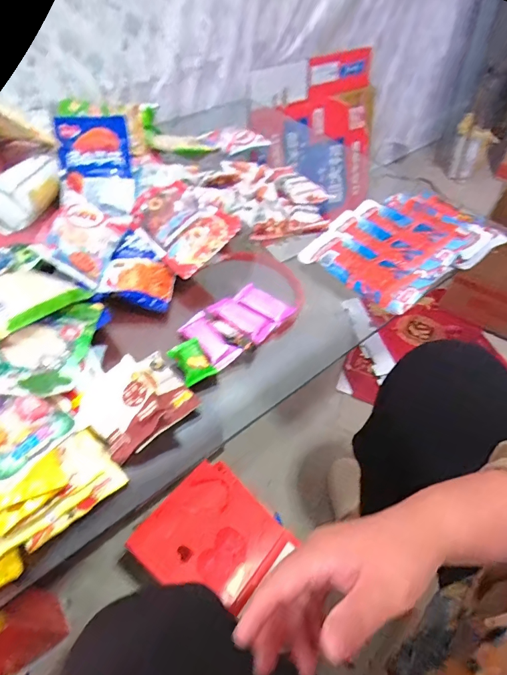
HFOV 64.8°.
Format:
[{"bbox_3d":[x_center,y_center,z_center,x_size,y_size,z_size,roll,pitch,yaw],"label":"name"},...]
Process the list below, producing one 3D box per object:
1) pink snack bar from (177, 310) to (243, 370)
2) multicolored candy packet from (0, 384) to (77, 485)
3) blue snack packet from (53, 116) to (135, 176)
[{"bbox_3d":[-0.061,0.002,0.552,0.044,0.008,0.093,-35,59,-26],"label":"pink snack bar"},{"bbox_3d":[-0.274,0.083,0.431,0.135,0.026,0.095,31,57,22],"label":"multicolored candy packet"},{"bbox_3d":[-0.268,-0.319,0.673,0.112,0.047,0.104,-6,84,-10],"label":"blue snack packet"}]

